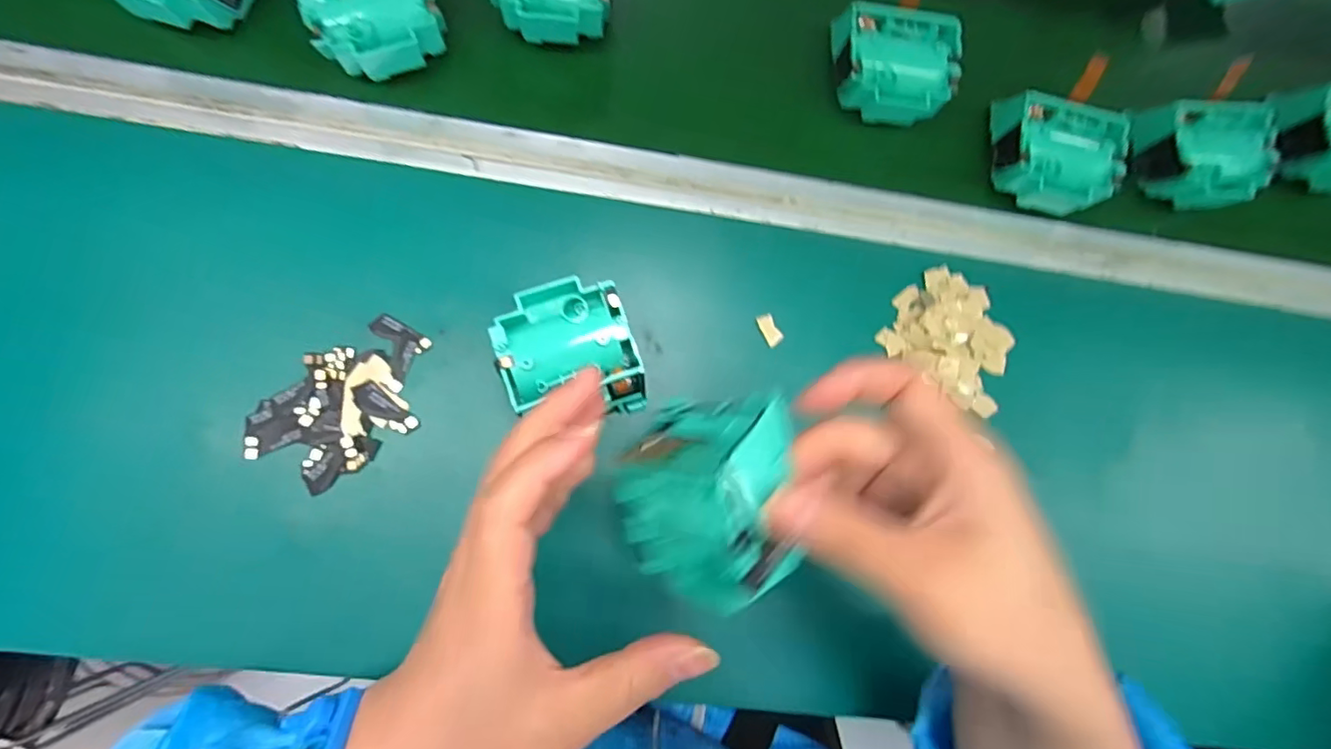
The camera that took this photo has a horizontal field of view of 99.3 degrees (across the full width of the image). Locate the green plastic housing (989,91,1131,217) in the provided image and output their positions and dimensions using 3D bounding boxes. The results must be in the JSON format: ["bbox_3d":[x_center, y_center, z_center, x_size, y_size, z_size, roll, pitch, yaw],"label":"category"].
[{"bbox_3d":[0.259,-0.146,0.380,0.071,0.042,0.073,11,86,-8],"label":"green plastic housing"}]

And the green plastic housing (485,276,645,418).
[{"bbox_3d":[-0.056,-0.011,0.323,0.074,0.031,0.079,-17,90,-9],"label":"green plastic housing"}]

